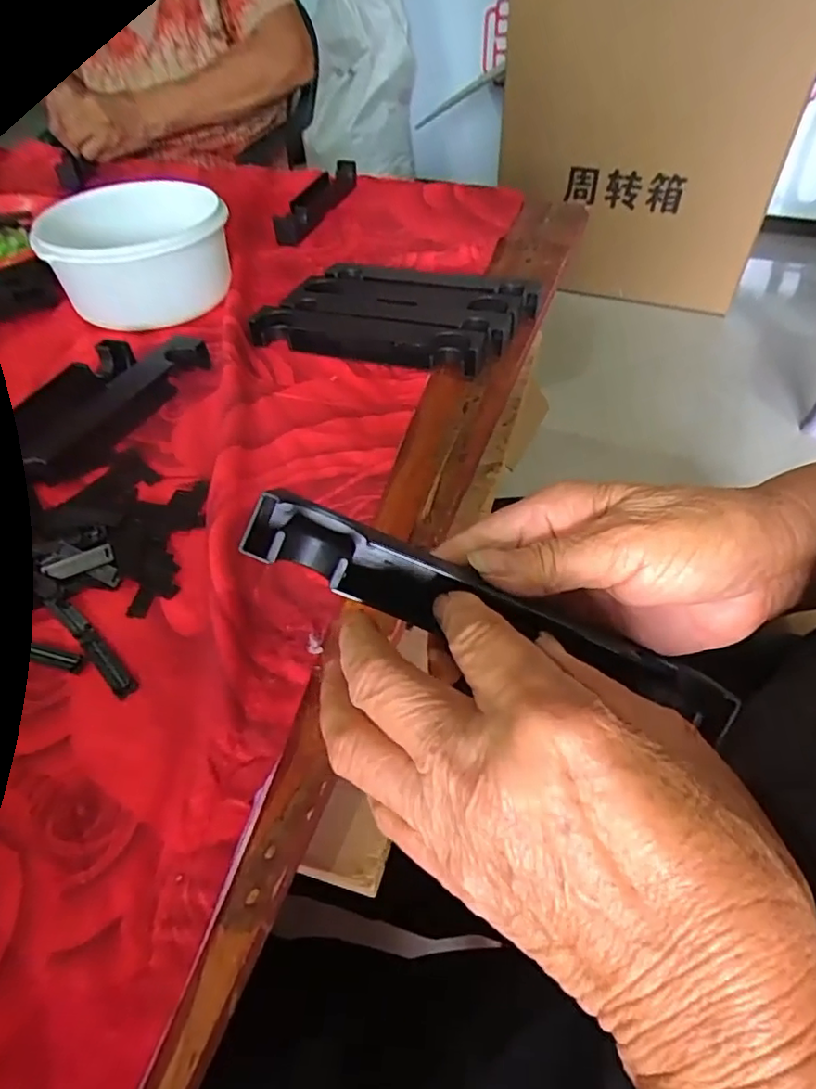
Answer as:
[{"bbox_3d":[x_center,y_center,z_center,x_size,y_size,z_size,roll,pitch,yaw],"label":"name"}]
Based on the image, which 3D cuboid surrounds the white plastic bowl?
[{"bbox_3d":[-0.244,-0.269,0.561,0.155,0.074,0.146,-11,49,-8],"label":"white plastic bowl"}]

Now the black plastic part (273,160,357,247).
[{"bbox_3d":[-0.107,-0.403,0.711,0.036,0.030,0.200,13,50,13],"label":"black plastic part"}]

